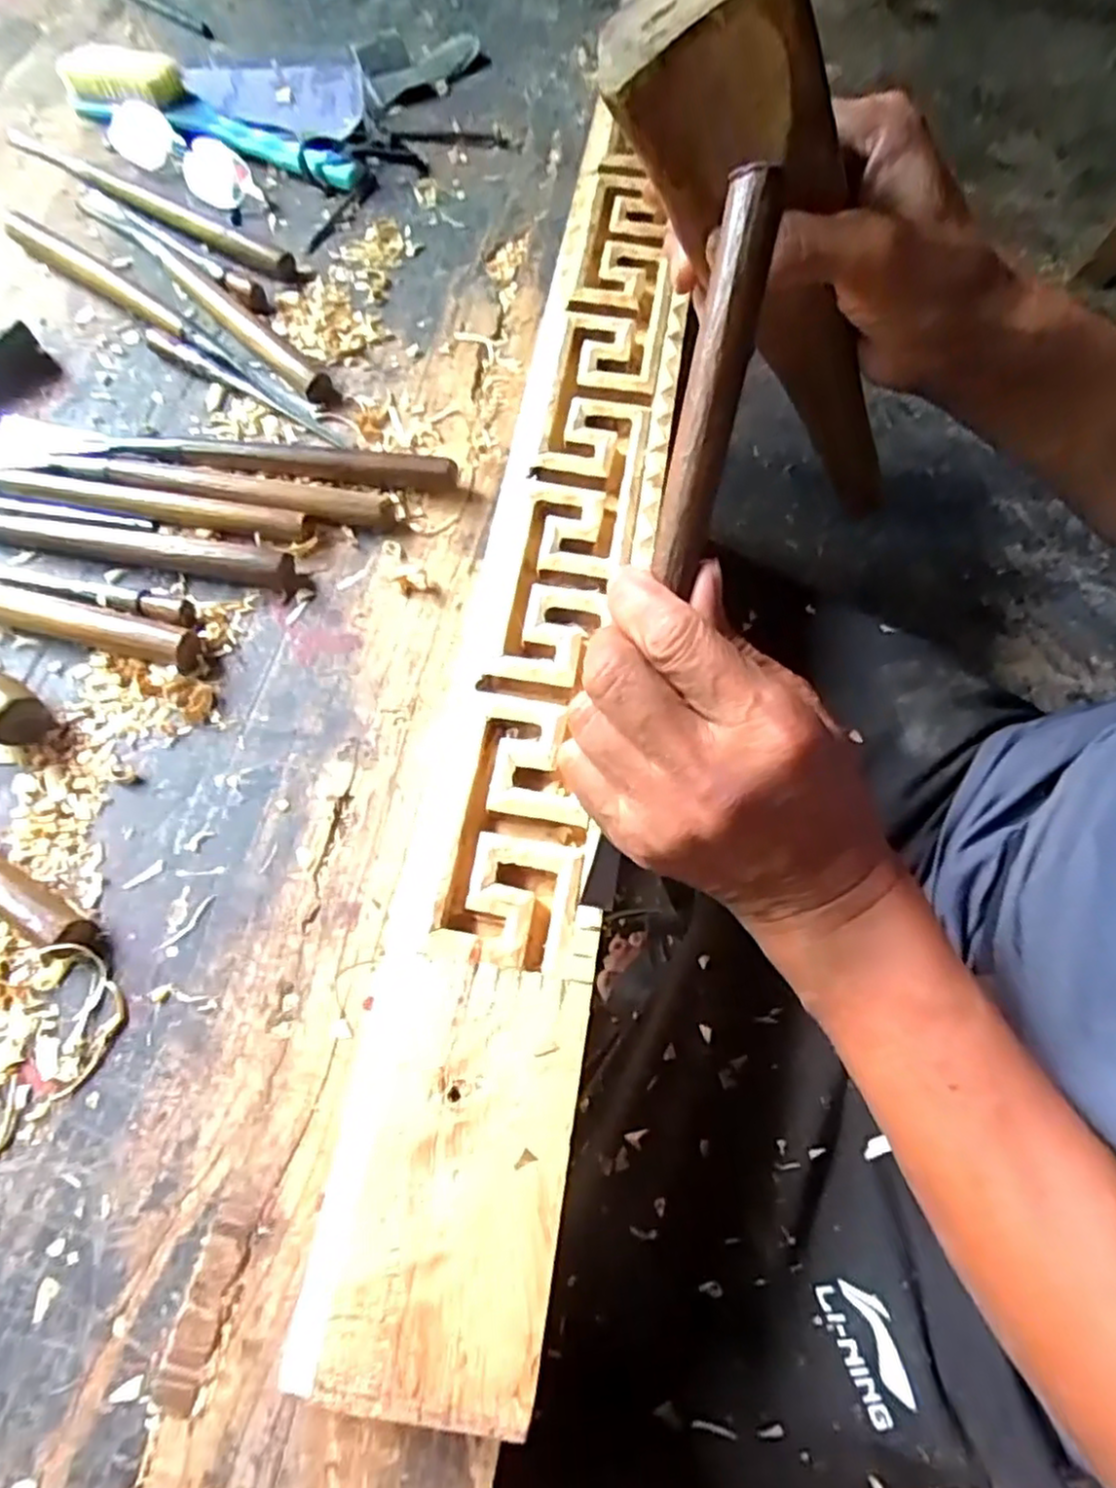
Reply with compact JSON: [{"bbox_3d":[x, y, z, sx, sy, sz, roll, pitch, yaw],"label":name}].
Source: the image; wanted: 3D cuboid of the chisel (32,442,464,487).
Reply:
[{"bbox_3d":[-0.168,-0.155,0.390,0.225,0.018,0.019,5,68,1],"label":"chisel"}]

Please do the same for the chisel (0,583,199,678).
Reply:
[{"bbox_3d":[-0.282,-0.072,0.358,0.220,0.016,0.026,14,69,4],"label":"chisel"}]

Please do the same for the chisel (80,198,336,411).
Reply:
[{"bbox_3d":[-0.221,-0.281,0.439,0.015,0.014,0.251,-43,75,-16],"label":"chisel"}]

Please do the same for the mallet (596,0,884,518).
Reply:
[{"bbox_3d":[0.113,-0.197,0.345,0.061,0.301,0.044,-21,67,24],"label":"mallet"}]

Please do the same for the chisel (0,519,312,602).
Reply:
[{"bbox_3d":[-0.251,-0.107,0.372,0.243,0.017,0.020,9,68,3],"label":"chisel"}]

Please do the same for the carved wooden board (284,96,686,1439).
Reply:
[{"bbox_3d":[-0.005,-0.068,0.352,0.086,0.032,0.611,8,68,2],"label":"carved wooden board"}]

